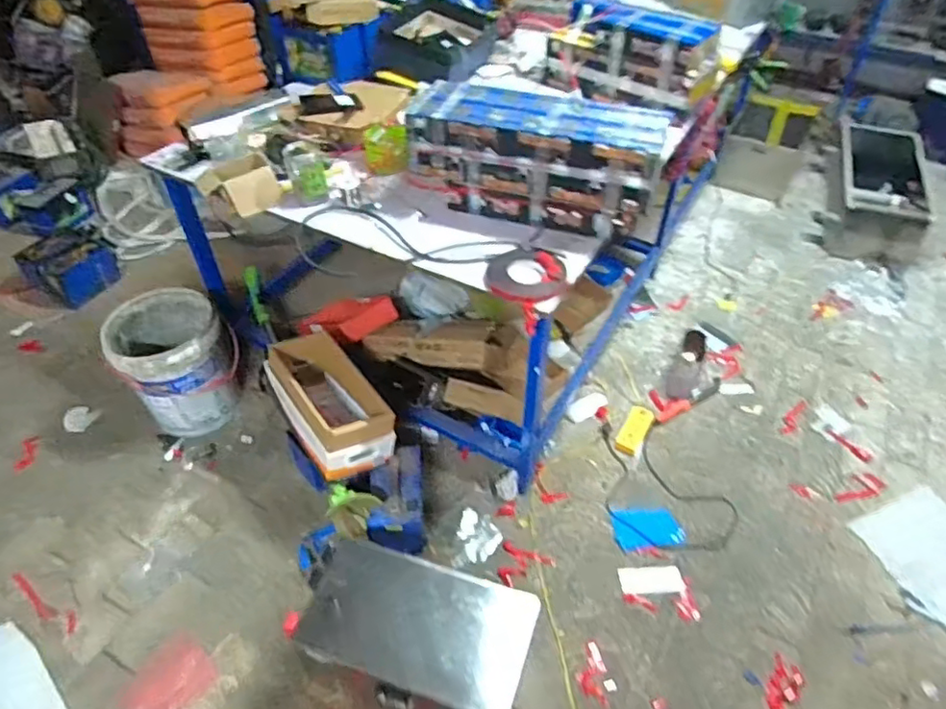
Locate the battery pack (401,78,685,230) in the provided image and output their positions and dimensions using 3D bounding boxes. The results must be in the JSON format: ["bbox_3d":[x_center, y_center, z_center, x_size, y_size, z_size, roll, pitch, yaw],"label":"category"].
[{"bbox_3d":[0.140,-0.455,1.388,0.552,0.189,0.220,19,48,18],"label":"battery pack"}]

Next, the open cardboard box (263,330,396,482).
[{"bbox_3d":[-0.381,0.115,1.625,0.212,0.177,0.401,-26,51,-24],"label":"open cardboard box"}]

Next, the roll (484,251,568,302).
[{"bbox_3d":[0.108,-0.157,1.258,0.166,0.023,0.141,5,45,4],"label":"roll"}]

